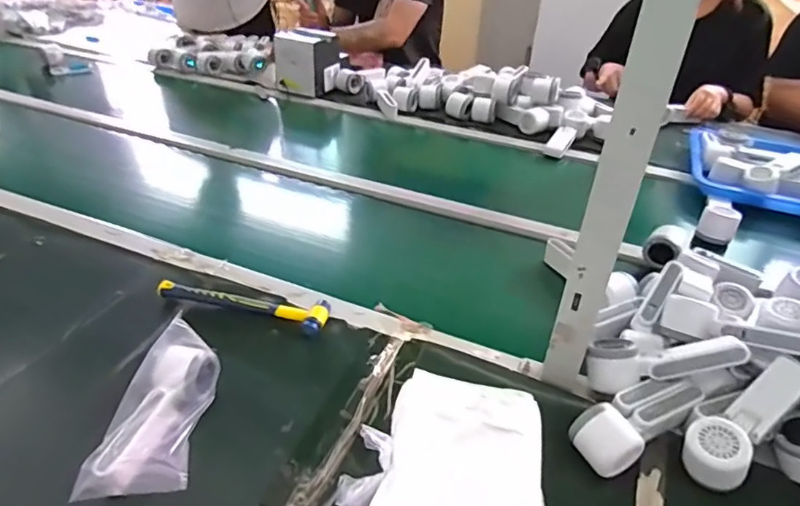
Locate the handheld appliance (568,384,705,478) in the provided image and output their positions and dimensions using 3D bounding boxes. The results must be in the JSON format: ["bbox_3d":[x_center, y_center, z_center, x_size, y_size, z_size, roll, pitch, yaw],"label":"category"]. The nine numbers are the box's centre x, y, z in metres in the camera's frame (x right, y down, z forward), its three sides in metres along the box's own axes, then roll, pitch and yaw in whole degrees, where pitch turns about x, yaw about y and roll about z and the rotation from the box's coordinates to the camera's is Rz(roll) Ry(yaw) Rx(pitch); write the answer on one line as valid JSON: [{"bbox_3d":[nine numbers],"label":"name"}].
[{"bbox_3d":[0.259,0.182,0.585,0.165,0.057,0.057,-19,41,-26],"label":"handheld appliance"}]

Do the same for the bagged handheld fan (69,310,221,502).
[{"bbox_3d":[-0.258,0.162,0.563,0.093,0.076,0.173,0,36,-3],"label":"bagged handheld fan"}]

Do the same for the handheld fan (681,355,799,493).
[{"bbox_3d":[0.365,0.176,0.562,0.170,0.050,0.060,-37,48,-15],"label":"handheld fan"}]

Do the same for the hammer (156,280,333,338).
[{"bbox_3d":[-0.216,0.069,0.753,0.241,0.025,0.056,12,37,12],"label":"hammer"}]

